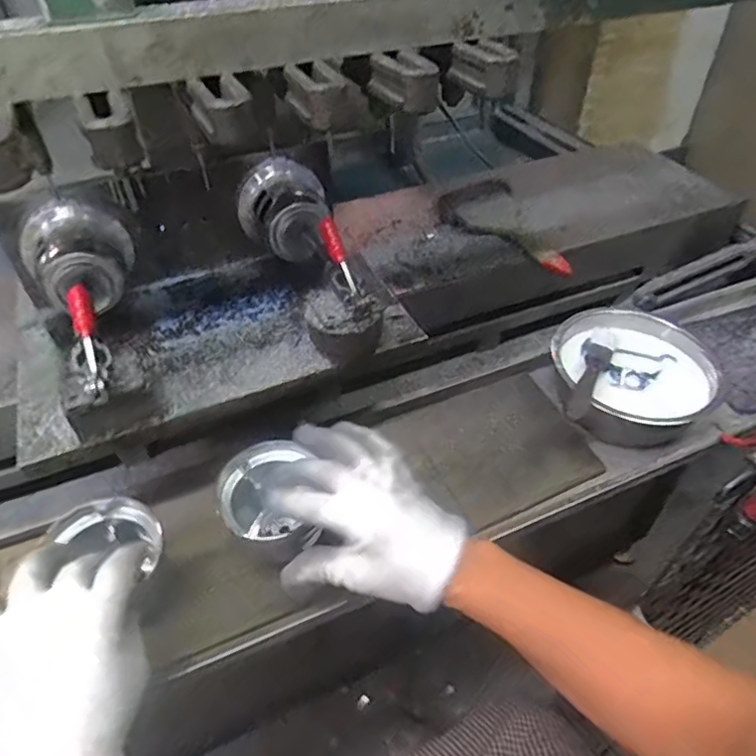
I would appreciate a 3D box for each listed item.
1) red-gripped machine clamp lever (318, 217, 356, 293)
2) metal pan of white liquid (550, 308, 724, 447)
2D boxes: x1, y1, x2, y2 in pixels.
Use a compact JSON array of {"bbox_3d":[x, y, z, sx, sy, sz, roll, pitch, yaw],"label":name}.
[{"bbox_3d":[-0.032,-0.102,0.466,0.011,0.010,0.066,-21,84,-20],"label":"red-gripped machine clamp lever"},{"bbox_3d":[0.273,-0.005,0.620,0.165,0.074,0.153,-1,43,1],"label":"metal pan of white liquid"}]

